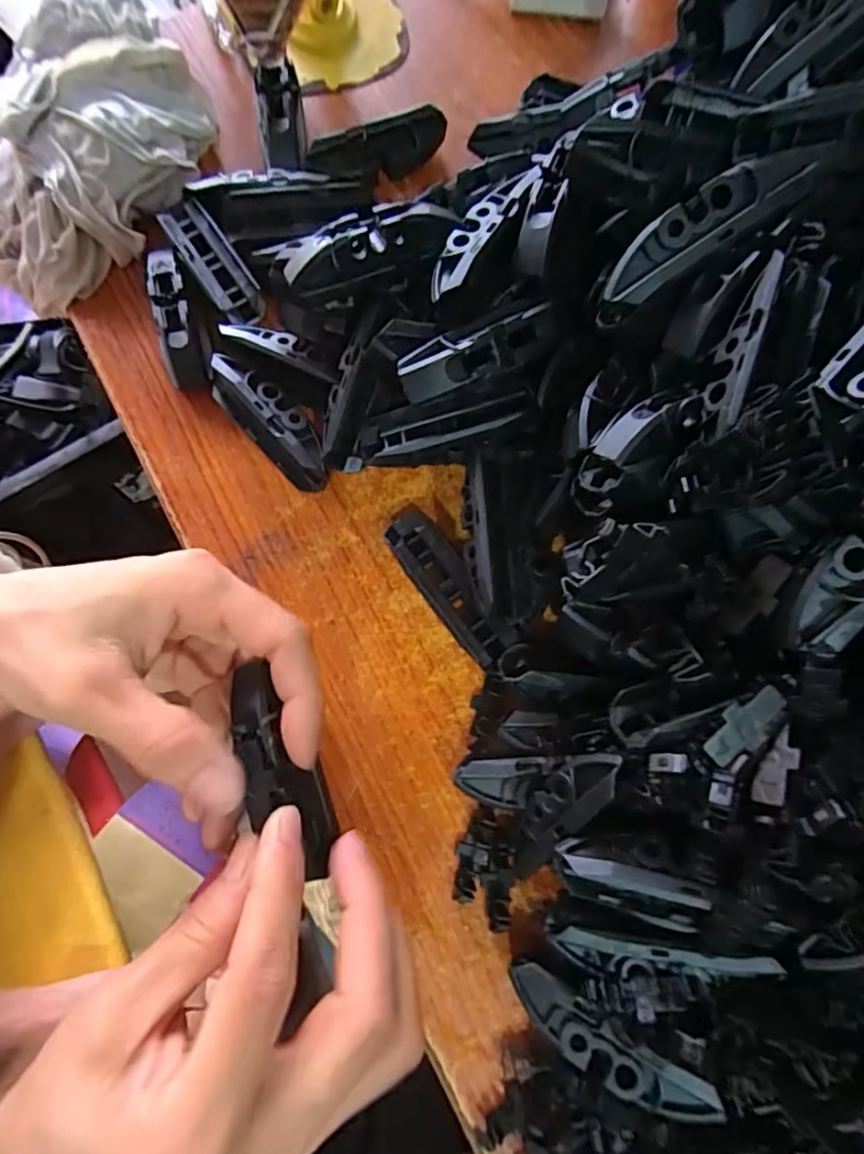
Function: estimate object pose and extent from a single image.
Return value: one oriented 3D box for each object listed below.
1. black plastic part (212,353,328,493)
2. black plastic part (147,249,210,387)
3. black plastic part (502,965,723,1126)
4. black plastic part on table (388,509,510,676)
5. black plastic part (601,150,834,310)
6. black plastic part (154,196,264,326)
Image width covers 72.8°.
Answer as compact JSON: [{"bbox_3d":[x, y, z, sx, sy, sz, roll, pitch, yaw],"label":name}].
[{"bbox_3d":[-0.070,-0.068,0.257,0.022,0.025,0.068,-43,81,-9],"label":"black plastic part"},{"bbox_3d":[-0.118,-0.118,0.270,0.019,0.019,0.065,-18,78,-5],"label":"black plastic part"},{"bbox_3d":[0.057,0.154,0.191,0.069,0.005,0.018,25,77,22],"label":"black plastic part"},{"bbox_3d":[0.007,0.005,0.246,0.021,0.017,0.072,-36,80,-8],"label":"black plastic part on table"},{"bbox_3d":[0.090,-0.117,0.193,0.072,0.006,0.019,-32,79,12],"label":"black plastic part"},{"bbox_3d":[-0.101,-0.146,0.273,0.020,0.008,0.067,-35,80,-8],"label":"black plastic part"}]

